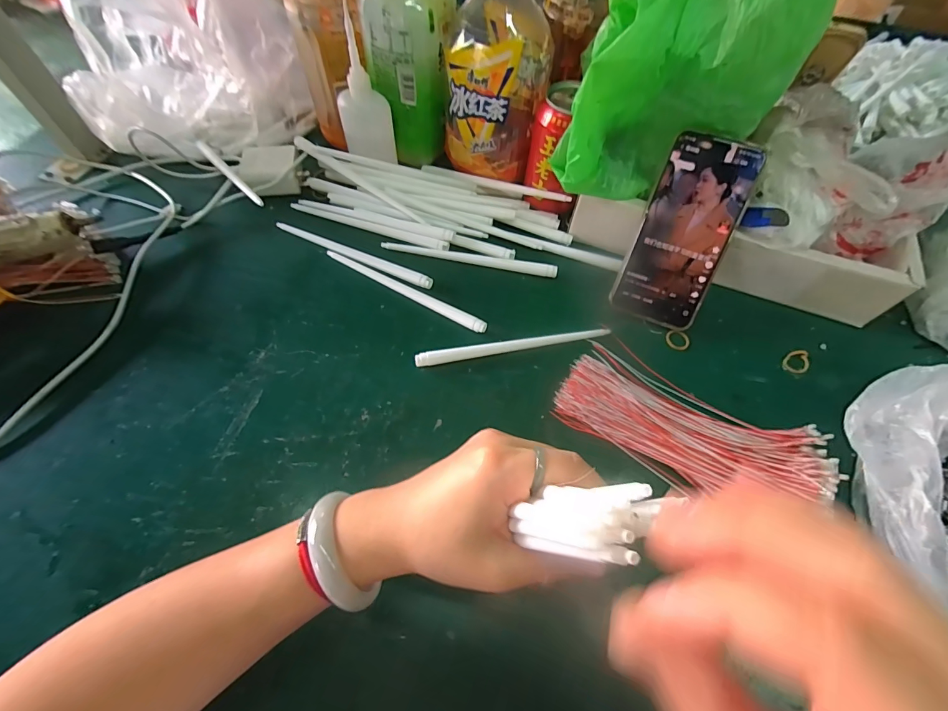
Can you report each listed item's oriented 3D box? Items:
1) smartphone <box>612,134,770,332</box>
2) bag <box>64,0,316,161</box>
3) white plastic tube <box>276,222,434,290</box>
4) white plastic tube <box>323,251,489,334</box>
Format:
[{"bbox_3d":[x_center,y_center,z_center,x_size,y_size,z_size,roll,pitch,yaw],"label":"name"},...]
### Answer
[{"bbox_3d":[0.188,-0.109,0.368,0.076,0.007,0.160,20,105,8],"label":"smartphone"},{"bbox_3d":[-0.306,-0.352,0.417,0.209,0.188,0.217,-2,60,-3],"label":"bag"},{"bbox_3d":[-0.122,-0.104,0.415,0.180,0.015,0.015,25,63,12],"label":"white plastic tube"},{"bbox_3d":[-0.068,-0.065,0.391,0.178,0.008,0.014,28,63,13],"label":"white plastic tube"}]

